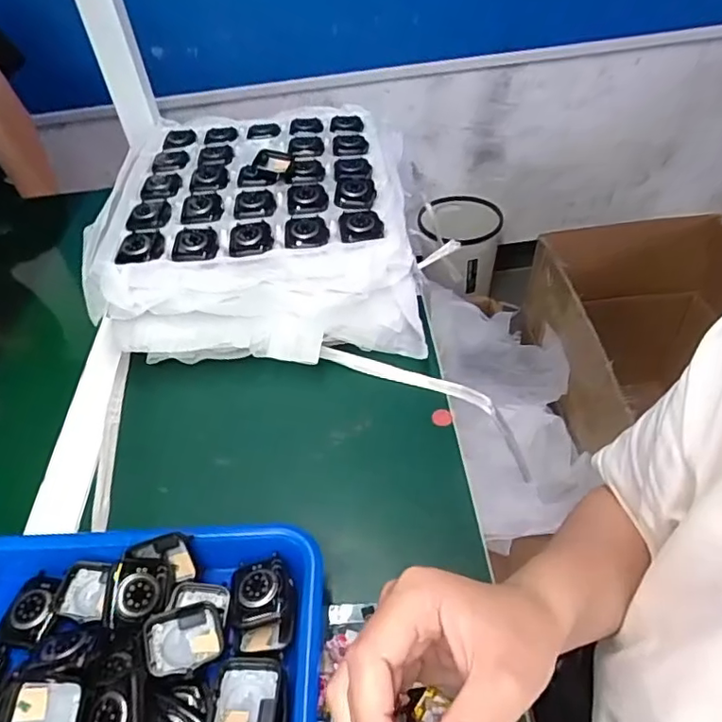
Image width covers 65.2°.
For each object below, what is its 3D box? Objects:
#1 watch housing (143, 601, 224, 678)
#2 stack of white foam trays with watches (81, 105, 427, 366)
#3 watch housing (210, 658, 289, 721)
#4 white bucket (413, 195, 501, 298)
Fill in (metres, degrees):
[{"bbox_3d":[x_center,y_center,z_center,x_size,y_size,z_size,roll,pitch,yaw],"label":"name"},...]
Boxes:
[{"bbox_3d":[-0.101,0.161,0.324,0.040,0.009,0.040,-10,43,-21],"label":"watch housing"},{"bbox_3d":[-0.096,-0.138,0.566,0.288,0.097,0.300,-4,46,3],"label":"stack of white foam trays with watches"},{"bbox_3d":[-0.059,0.181,0.301,0.037,0.014,0.041,-5,46,2],"label":"watch housing"},{"bbox_3d":[0.207,-0.257,1.275,0.159,0.202,0.142,-26,49,-17],"label":"white bucket"}]

